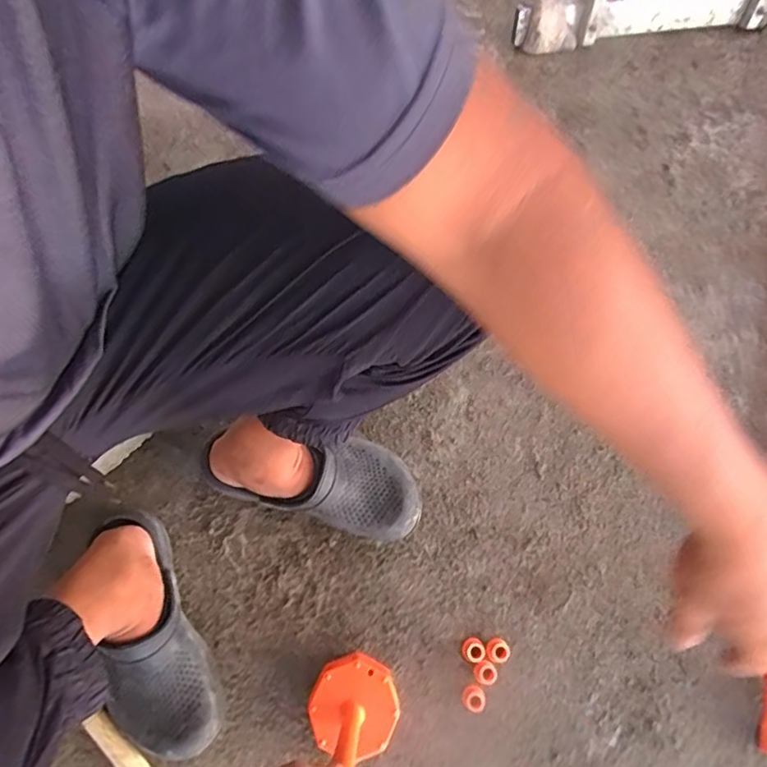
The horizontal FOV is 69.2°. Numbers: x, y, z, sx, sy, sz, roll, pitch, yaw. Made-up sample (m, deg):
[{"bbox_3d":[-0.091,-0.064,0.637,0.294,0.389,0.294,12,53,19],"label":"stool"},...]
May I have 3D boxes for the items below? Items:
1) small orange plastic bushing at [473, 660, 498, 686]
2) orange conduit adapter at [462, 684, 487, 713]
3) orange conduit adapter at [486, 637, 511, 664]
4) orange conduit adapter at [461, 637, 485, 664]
[{"bbox_3d":[0.123,0.352,0.677,0.026,0.017,0.027,1,70,-2],"label":"small orange plastic bushing"},{"bbox_3d":[0.108,0.377,0.667,0.027,0.017,0.027,1,70,-2],"label":"orange conduit adapter"},{"bbox_3d":[0.142,0.332,0.691,0.028,0.019,0.028,1,70,-2],"label":"orange conduit adapter"},{"bbox_3d":[0.111,0.331,0.691,0.027,0.018,0.028,1,70,-2],"label":"orange conduit adapter"}]

